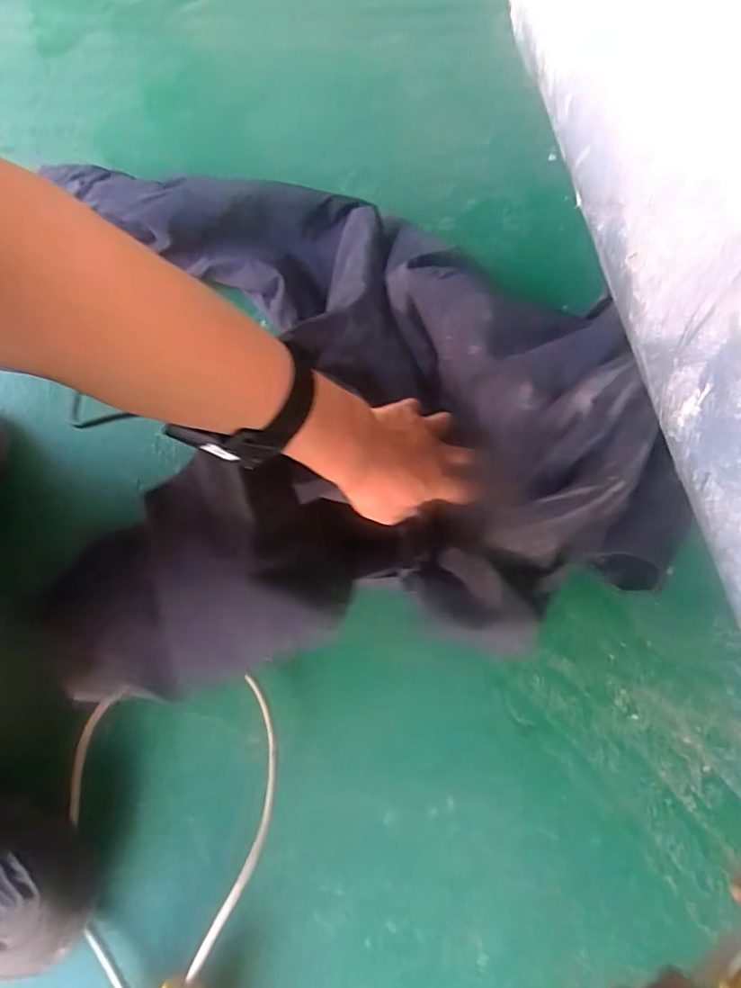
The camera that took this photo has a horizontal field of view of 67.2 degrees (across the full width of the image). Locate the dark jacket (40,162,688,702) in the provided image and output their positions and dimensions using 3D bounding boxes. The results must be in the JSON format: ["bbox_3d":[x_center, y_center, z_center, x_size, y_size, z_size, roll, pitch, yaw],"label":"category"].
[{"bbox_3d":[-0.029,-0.096,0.475,0.497,0.118,0.469,-6,74,-4],"label":"dark jacket"}]

